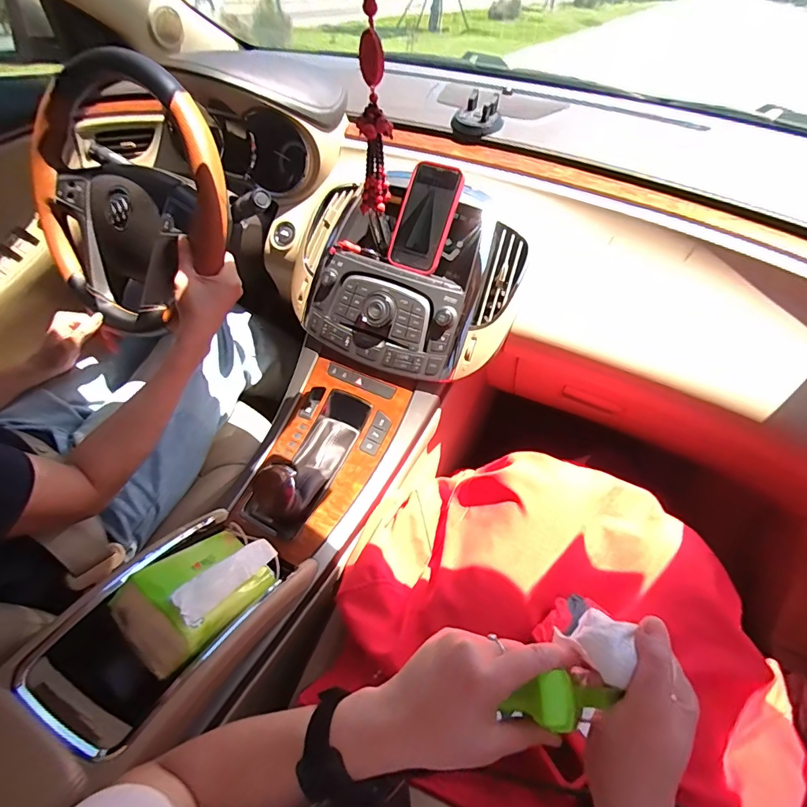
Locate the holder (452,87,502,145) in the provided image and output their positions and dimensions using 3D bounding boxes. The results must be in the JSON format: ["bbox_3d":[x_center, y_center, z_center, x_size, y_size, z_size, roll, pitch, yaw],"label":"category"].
[{"bbox_3d":[0.119,-0.458,0.714,0.080,0.053,0.065,7,44,4],"label":"holder"}]

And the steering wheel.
[{"bbox_3d":[-0.392,-0.285,0.643,0.337,0.359,0.067,52,27,0],"label":"steering wheel"}]

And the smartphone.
[{"bbox_3d":[0.031,-0.273,0.661,0.080,0.151,0.017,22,14,9],"label":"smartphone"}]

